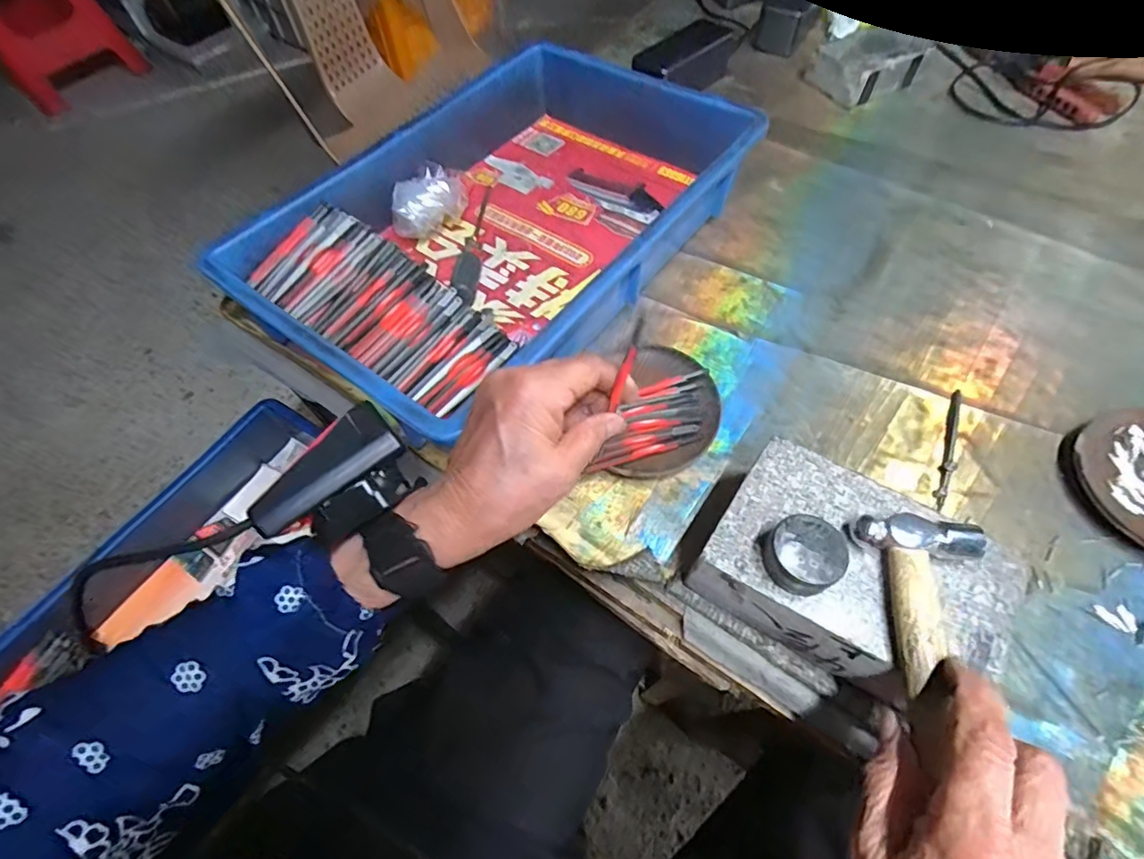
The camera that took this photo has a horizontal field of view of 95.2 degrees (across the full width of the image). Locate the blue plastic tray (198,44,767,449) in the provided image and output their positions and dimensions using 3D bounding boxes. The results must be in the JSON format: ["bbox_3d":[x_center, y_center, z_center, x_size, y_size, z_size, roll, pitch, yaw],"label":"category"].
[{"bbox_3d":[-0.055,-0.187,0.469,0.269,0.075,0.420,33,66,19],"label":"blue plastic tray"}]

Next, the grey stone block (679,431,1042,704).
[{"bbox_3d":[0.156,0.086,0.304,0.143,0.070,0.106,32,66,19],"label":"grey stone block"}]

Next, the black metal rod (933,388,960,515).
[{"bbox_3d":[0.273,0.011,0.375,0.010,0.004,0.102,23,63,15],"label":"black metal rod"}]

